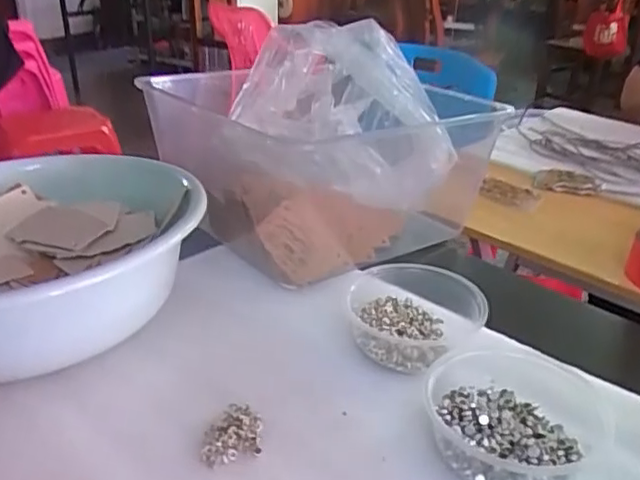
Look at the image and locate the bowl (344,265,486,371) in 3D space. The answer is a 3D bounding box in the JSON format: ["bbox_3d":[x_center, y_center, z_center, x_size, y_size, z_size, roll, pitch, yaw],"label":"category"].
[{"bbox_3d":[0.072,0.062,0.494,0.112,0.043,0.119,1,27,0],"label":"bowl"}]

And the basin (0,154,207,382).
[{"bbox_3d":[-0.246,0.015,0.512,0.285,0.097,0.302,-7,28,-15],"label":"basin"}]

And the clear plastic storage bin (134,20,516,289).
[{"bbox_3d":[-0.004,-0.139,0.718,0.341,0.189,0.356,-22,34,-38],"label":"clear plastic storage bin"}]

